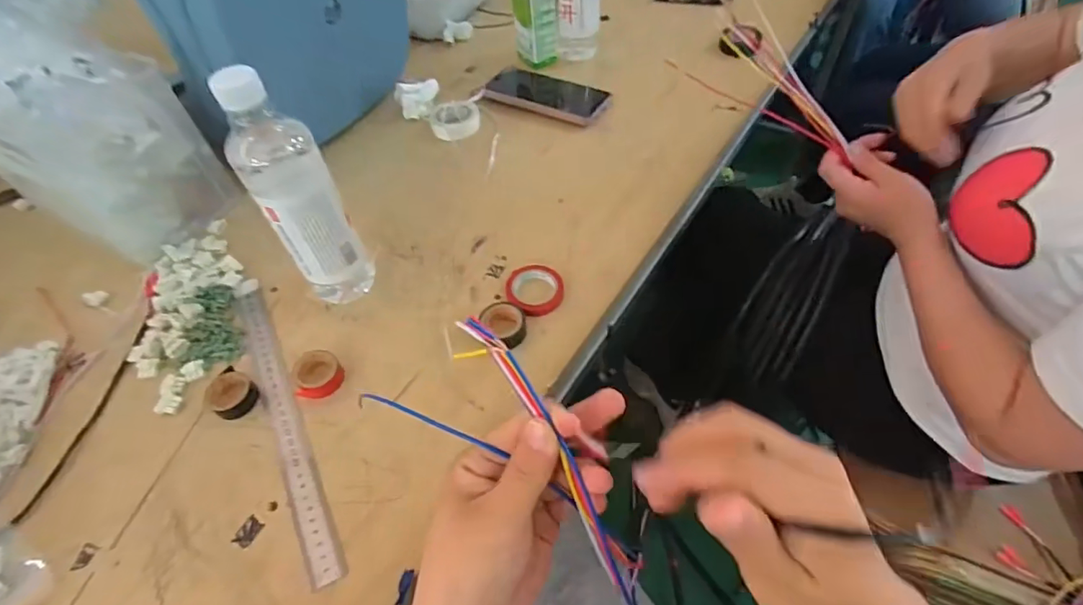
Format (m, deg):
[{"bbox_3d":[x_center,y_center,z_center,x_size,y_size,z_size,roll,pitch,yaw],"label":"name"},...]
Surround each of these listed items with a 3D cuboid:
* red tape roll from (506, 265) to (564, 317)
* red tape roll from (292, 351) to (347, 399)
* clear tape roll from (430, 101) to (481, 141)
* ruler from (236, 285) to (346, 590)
[{"bbox_3d":[-0.007,-0.014,0.498,0.058,0.012,0.053,-2,54,3],"label":"red tape roll"},{"bbox_3d":[-0.192,0.060,0.443,0.039,0.011,0.046,-23,56,-12],"label":"red tape roll"},{"bbox_3d":[-0.109,-0.234,0.663,0.061,0.021,0.055,-6,54,0],"label":"clear tape roll"},{"bbox_3d":[-0.217,0.094,0.437,0.025,0.005,0.289,-22,55,-20],"label":"ruler"}]

